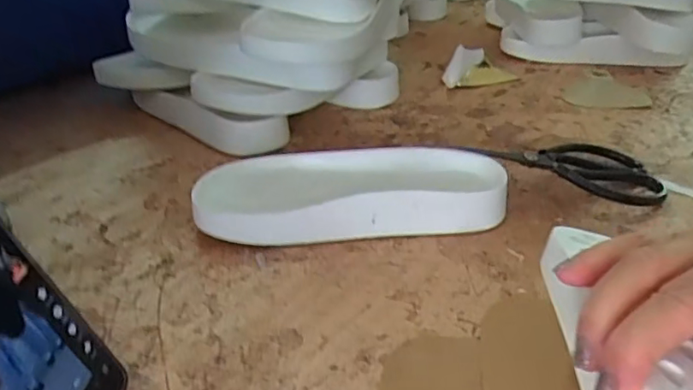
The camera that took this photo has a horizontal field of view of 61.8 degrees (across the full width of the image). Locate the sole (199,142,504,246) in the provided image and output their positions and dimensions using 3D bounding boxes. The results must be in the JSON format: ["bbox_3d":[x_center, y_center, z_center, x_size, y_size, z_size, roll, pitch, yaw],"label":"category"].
[{"bbox_3d":[0.004,-0.004,0.448,0.224,0.037,0.087,-4,31,-6],"label":"sole"}]

